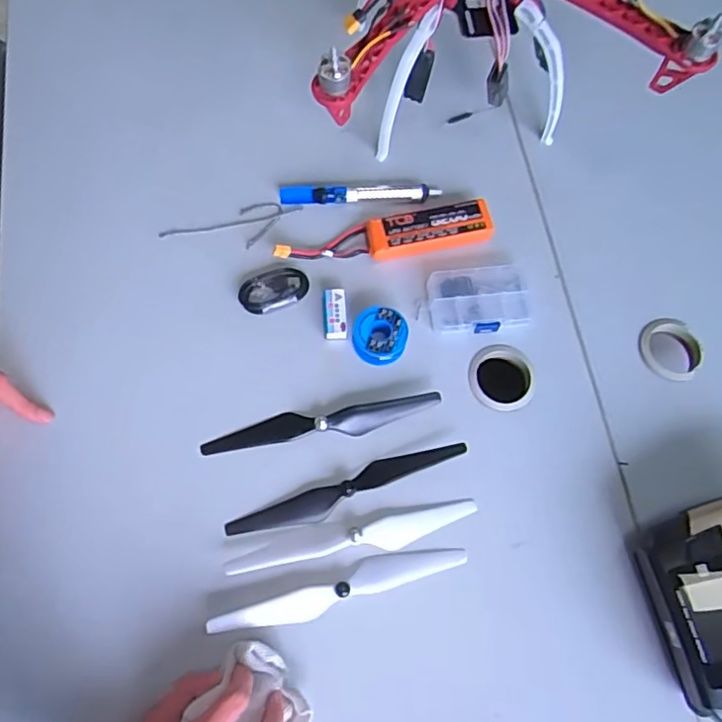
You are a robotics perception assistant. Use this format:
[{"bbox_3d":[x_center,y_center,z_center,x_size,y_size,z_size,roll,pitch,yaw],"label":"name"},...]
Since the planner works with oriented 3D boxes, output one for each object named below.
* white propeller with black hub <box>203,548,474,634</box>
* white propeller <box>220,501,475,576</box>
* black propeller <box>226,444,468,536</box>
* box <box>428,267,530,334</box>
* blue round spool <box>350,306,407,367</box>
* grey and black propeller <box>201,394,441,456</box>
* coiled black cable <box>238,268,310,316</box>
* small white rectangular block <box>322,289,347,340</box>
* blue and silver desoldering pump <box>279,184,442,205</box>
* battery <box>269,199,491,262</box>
[{"bbox_3d":[-0.018,0.206,0.540,0.233,0.018,0.030,-17,72,-7],"label":"white propeller with black hub"},{"bbox_3d":[-0.006,0.163,0.555,0.230,0.013,0.032,-9,72,-5],"label":"white propeller"},{"bbox_3d":[-0.014,0.120,0.567,0.231,0.016,0.030,-20,73,-9],"label":"black propeller"},{"bbox_3d":[0.125,-0.065,0.633,0.101,0.022,0.069,-2,71,-2],"label":"box"},{"bbox_3d":[0.019,-0.024,0.616,0.054,0.033,0.055,1,71,-2],"label":"blue round spool"},{"bbox_3d":[-0.039,0.061,0.592,0.232,0.015,0.032,-9,72,-5],"label":"grey and black propeller"},{"bbox_3d":[-0.092,-0.075,0.640,0.074,0.016,0.042,-18,73,-8],"label":"coiled black cable"},{"bbox_3d":[-0.027,-0.046,0.626,0.023,0.025,0.053,-2,71,-3],"label":"small white rectangular block"},{"bbox_3d":[-0.002,-0.188,0.679,0.177,0.023,0.020,0,71,-2],"label":"blue and silver desoldering pump"},{"bbox_3d":[0.024,-0.137,0.657,0.230,0.031,0.052,-11,72,-6],"label":"battery"}]

